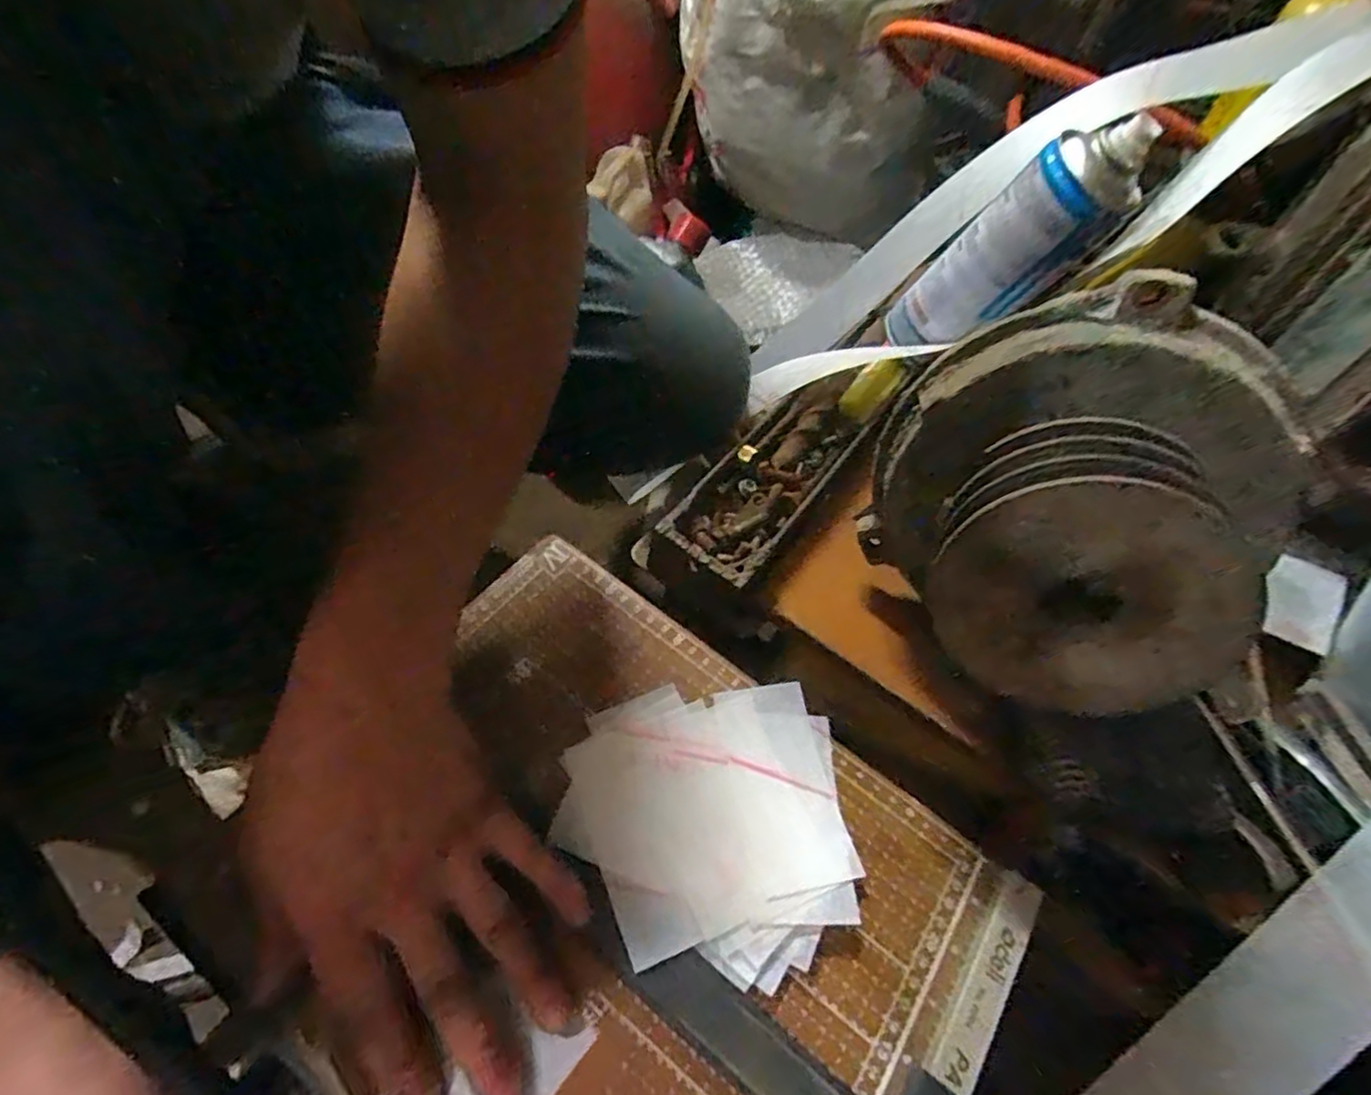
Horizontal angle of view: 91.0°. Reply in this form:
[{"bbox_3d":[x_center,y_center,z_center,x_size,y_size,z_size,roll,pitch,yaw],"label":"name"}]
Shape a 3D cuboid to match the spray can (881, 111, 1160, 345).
[{"bbox_3d":[0.207,-0.189,0.440,0.055,0.183,0.052,12,64,-26],"label":"spray can"}]

